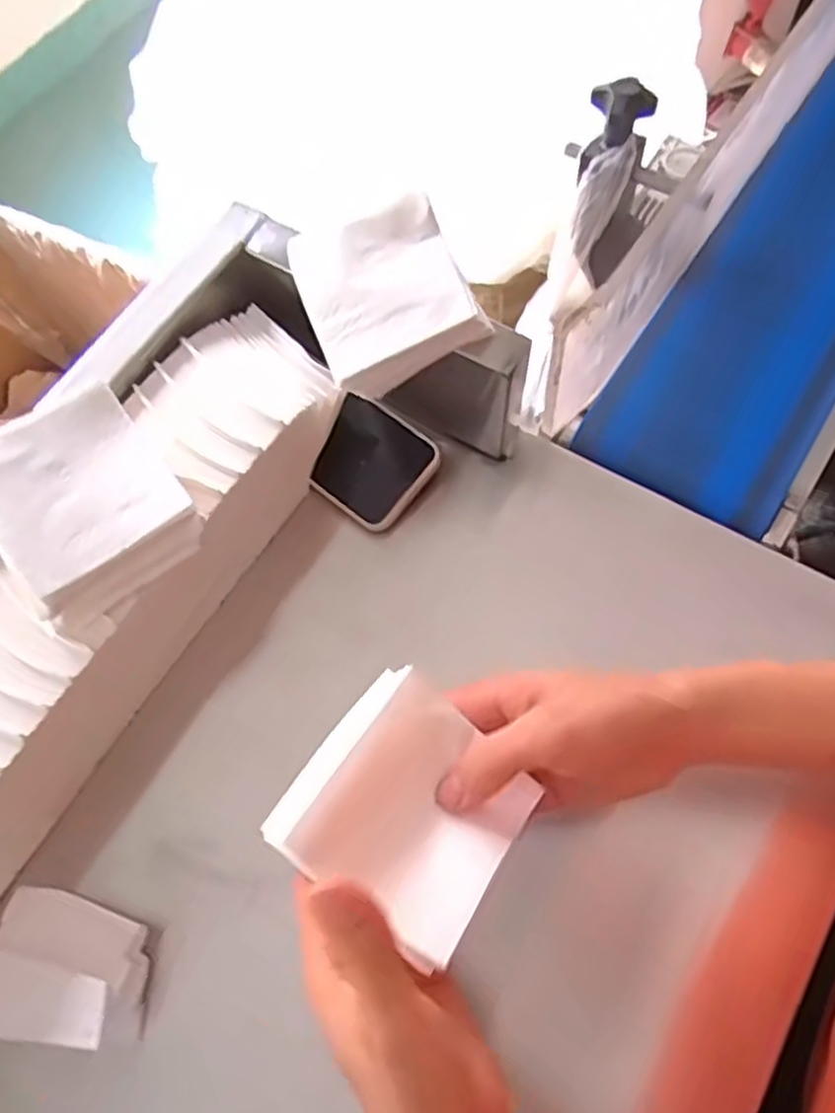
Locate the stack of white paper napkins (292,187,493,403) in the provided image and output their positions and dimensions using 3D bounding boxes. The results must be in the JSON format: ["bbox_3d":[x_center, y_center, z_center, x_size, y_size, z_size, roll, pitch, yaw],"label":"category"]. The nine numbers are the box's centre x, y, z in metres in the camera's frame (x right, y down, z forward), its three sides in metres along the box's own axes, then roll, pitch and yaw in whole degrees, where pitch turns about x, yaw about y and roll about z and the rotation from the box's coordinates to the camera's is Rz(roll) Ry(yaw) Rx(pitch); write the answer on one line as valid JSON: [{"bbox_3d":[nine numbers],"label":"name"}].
[{"bbox_3d":[-0.021,-0.158,0.454,0.091,0.025,0.102,-25,81,12],"label":"stack of white paper napkins"}]

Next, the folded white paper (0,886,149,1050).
[{"bbox_3d":[-0.193,0.221,0.416,0.091,0.037,0.067,5,67,5],"label":"folded white paper"}]

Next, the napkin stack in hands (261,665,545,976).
[{"bbox_3d":[-0.004,0.111,0.341,0.092,0.022,0.093,40,63,4],"label":"napkin stack in hands"}]

